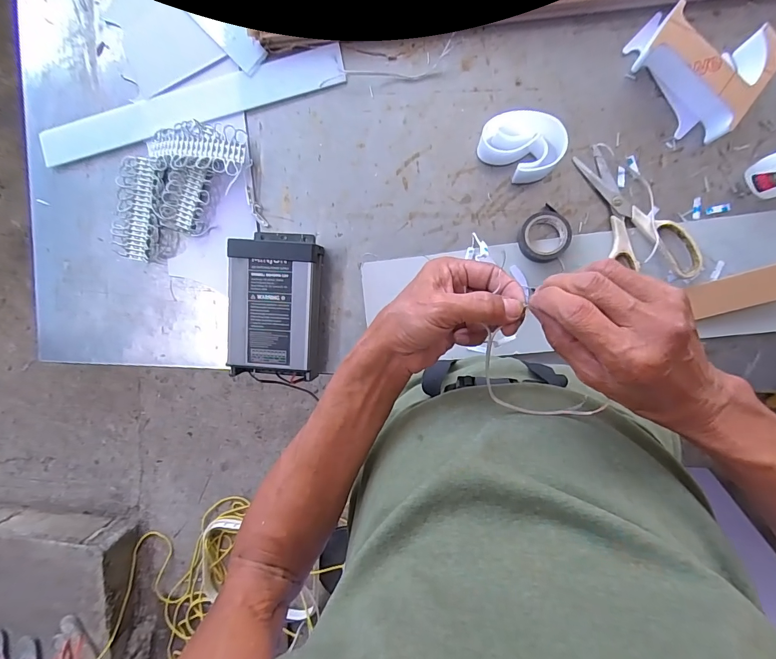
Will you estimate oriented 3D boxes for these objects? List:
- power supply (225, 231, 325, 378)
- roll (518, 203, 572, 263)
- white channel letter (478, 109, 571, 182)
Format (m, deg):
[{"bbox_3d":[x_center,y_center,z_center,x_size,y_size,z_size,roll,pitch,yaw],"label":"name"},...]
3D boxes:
[{"bbox_3d":[-0.146,-0.034,0.500,0.110,0.052,0.187,2,94,8],"label":"power supply"},{"bbox_3d":[0.190,-0.113,0.460,0.058,0.026,0.059,1,94,8],"label":"roll"},{"bbox_3d":[0.159,-0.215,0.445,0.086,0.047,0.067,45,99,3],"label":"white channel letter"}]

